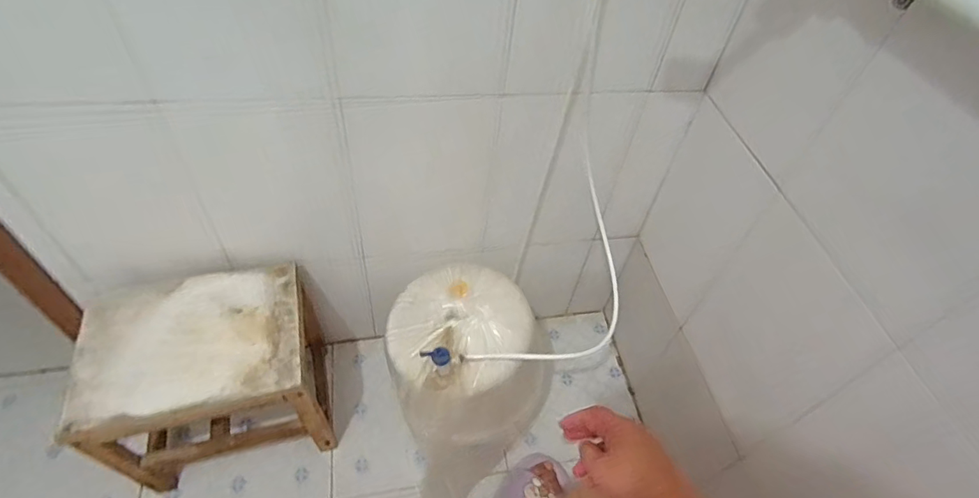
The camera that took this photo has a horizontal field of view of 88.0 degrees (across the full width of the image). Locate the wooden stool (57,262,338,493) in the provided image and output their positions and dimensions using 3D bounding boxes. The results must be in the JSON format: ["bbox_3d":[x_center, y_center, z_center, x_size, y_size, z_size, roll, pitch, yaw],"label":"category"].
[{"bbox_3d":[-0.417,0.197,0.786,0.283,0.242,0.218,-9,52,-13],"label":"wooden stool"}]

